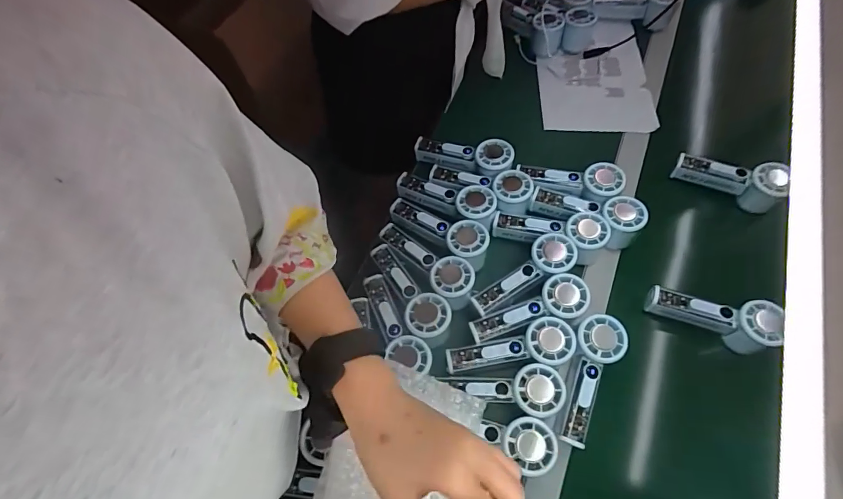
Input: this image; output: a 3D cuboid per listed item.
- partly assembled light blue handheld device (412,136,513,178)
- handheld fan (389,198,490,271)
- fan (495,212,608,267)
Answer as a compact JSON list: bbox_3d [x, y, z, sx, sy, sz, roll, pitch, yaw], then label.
[{"bbox_3d":[0.063,-0.146,0.651,0.154,0.036,0.061,10,63,21],"label":"partly assembled light blue handheld device"},{"bbox_3d":[0.025,-0.026,0.602,0.158,0.047,0.056,26,66,29],"label":"handheld fan"},{"bbox_3d":[0.178,-0.022,0.588,0.154,0.049,0.057,8,64,5],"label":"fan"}]

